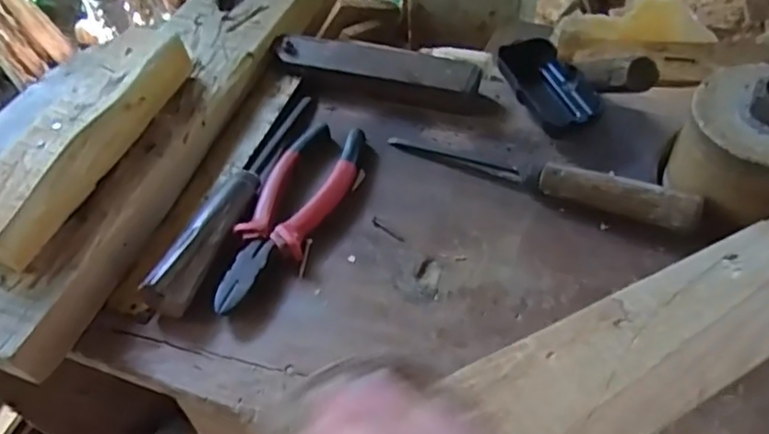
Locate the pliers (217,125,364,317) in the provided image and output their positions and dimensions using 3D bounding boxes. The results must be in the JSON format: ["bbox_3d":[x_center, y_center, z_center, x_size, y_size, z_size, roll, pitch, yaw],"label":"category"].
[{"bbox_3d":[-0.073,-0.007,0.466,0.060,0.014,0.182,17,55,16],"label":"pliers"}]

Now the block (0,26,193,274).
[{"bbox_3d":[-0.225,-0.061,0.464,0.051,0.037,0.221,14,54,14],"label":"block"}]

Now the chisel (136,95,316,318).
[{"bbox_3d":[-0.111,-0.024,0.478,0.027,0.027,0.228,13,54,14],"label":"chisel"}]

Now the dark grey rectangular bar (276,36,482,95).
[{"bbox_3d":[-0.009,-0.138,0.554,0.184,0.015,0.037,16,55,16],"label":"dark grey rectangular bar"}]

